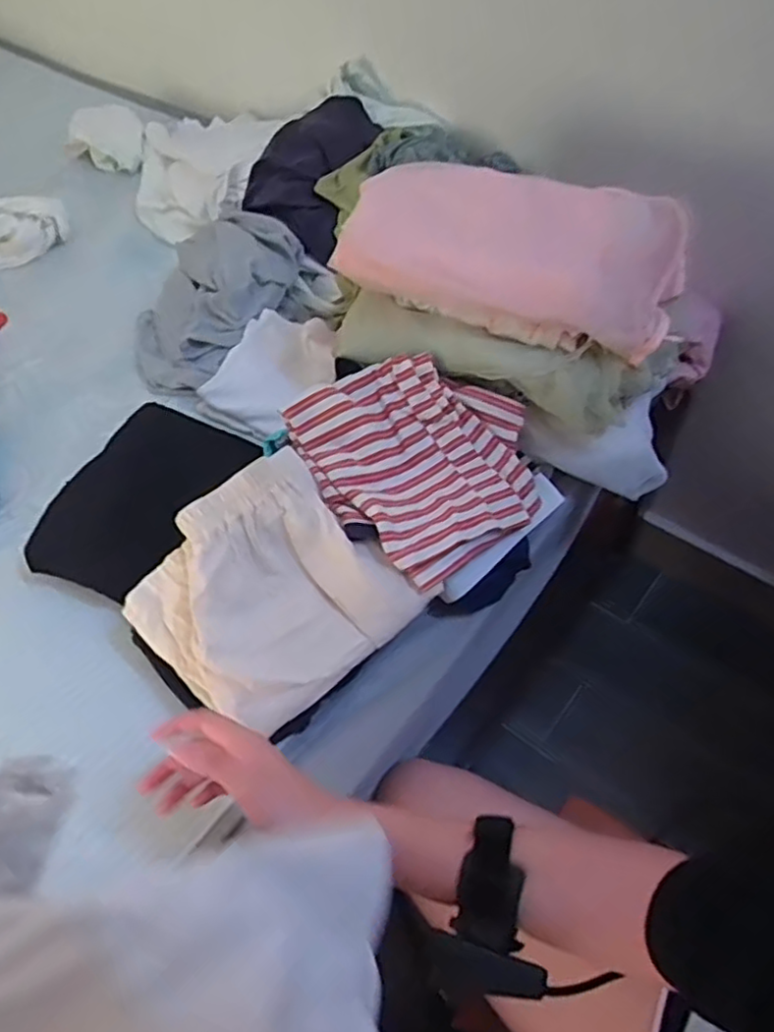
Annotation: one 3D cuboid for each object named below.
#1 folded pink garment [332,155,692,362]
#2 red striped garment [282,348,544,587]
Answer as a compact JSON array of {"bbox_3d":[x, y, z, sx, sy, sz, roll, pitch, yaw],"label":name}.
[{"bbox_3d":[0.113,-0.255,0.642,0.314,0.108,0.113,14,55,14],"label":"folded pink garment"},{"bbox_3d":[0.040,-0.062,0.638,0.215,0.060,0.213,-25,64,-28],"label":"red striped garment"}]

